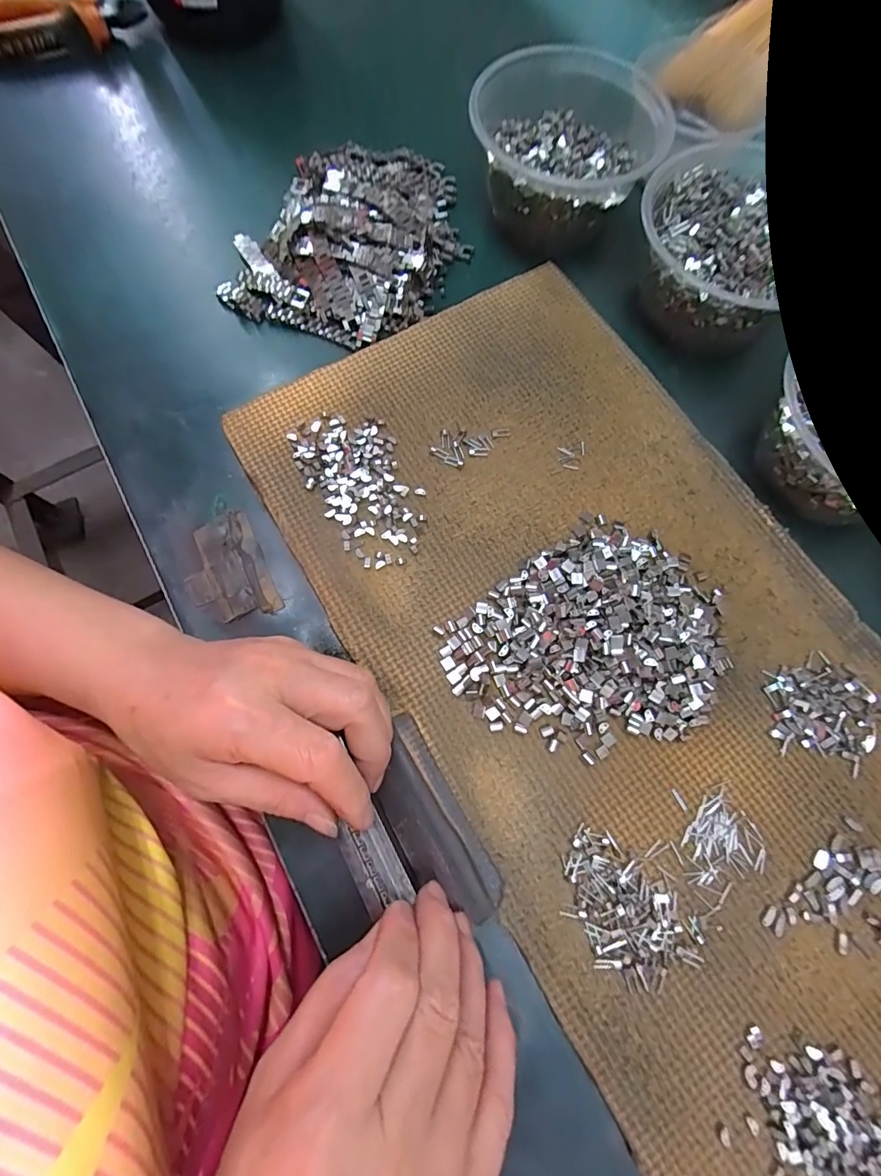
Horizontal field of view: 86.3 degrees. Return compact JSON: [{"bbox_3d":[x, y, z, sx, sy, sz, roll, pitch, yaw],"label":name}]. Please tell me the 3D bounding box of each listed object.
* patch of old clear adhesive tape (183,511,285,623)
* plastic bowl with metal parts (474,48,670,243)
[{"bbox_3d":[-0.127,-0.010,0.277,0.045,0.005,0.067,-26,76,-7],"label":"patch of old clear adhesive tape"},{"bbox_3d":[0.089,-0.315,0.342,0.132,0.054,0.125,0,74,0],"label":"plastic bowl with metal parts"}]

